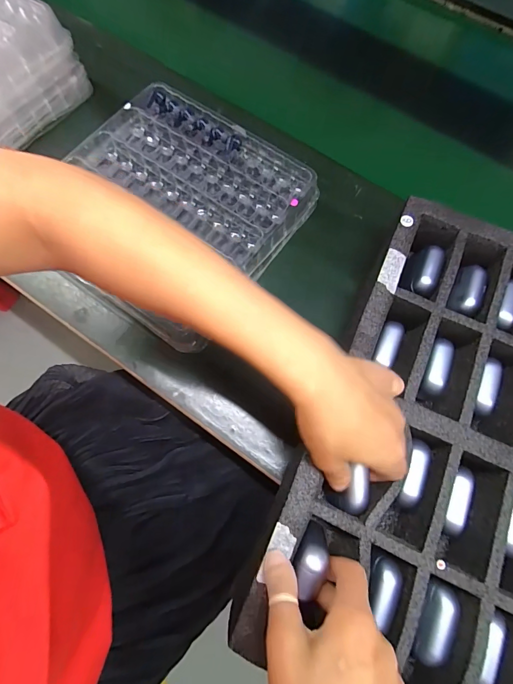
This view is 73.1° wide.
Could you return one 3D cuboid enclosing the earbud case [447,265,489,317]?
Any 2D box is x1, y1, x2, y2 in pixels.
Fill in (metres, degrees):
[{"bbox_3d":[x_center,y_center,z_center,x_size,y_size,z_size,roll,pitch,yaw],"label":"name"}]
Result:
[{"bbox_3d":[0.221,-0.055,0.358,0.031,0.018,0.053,25,74,6],"label":"earbud case"}]

